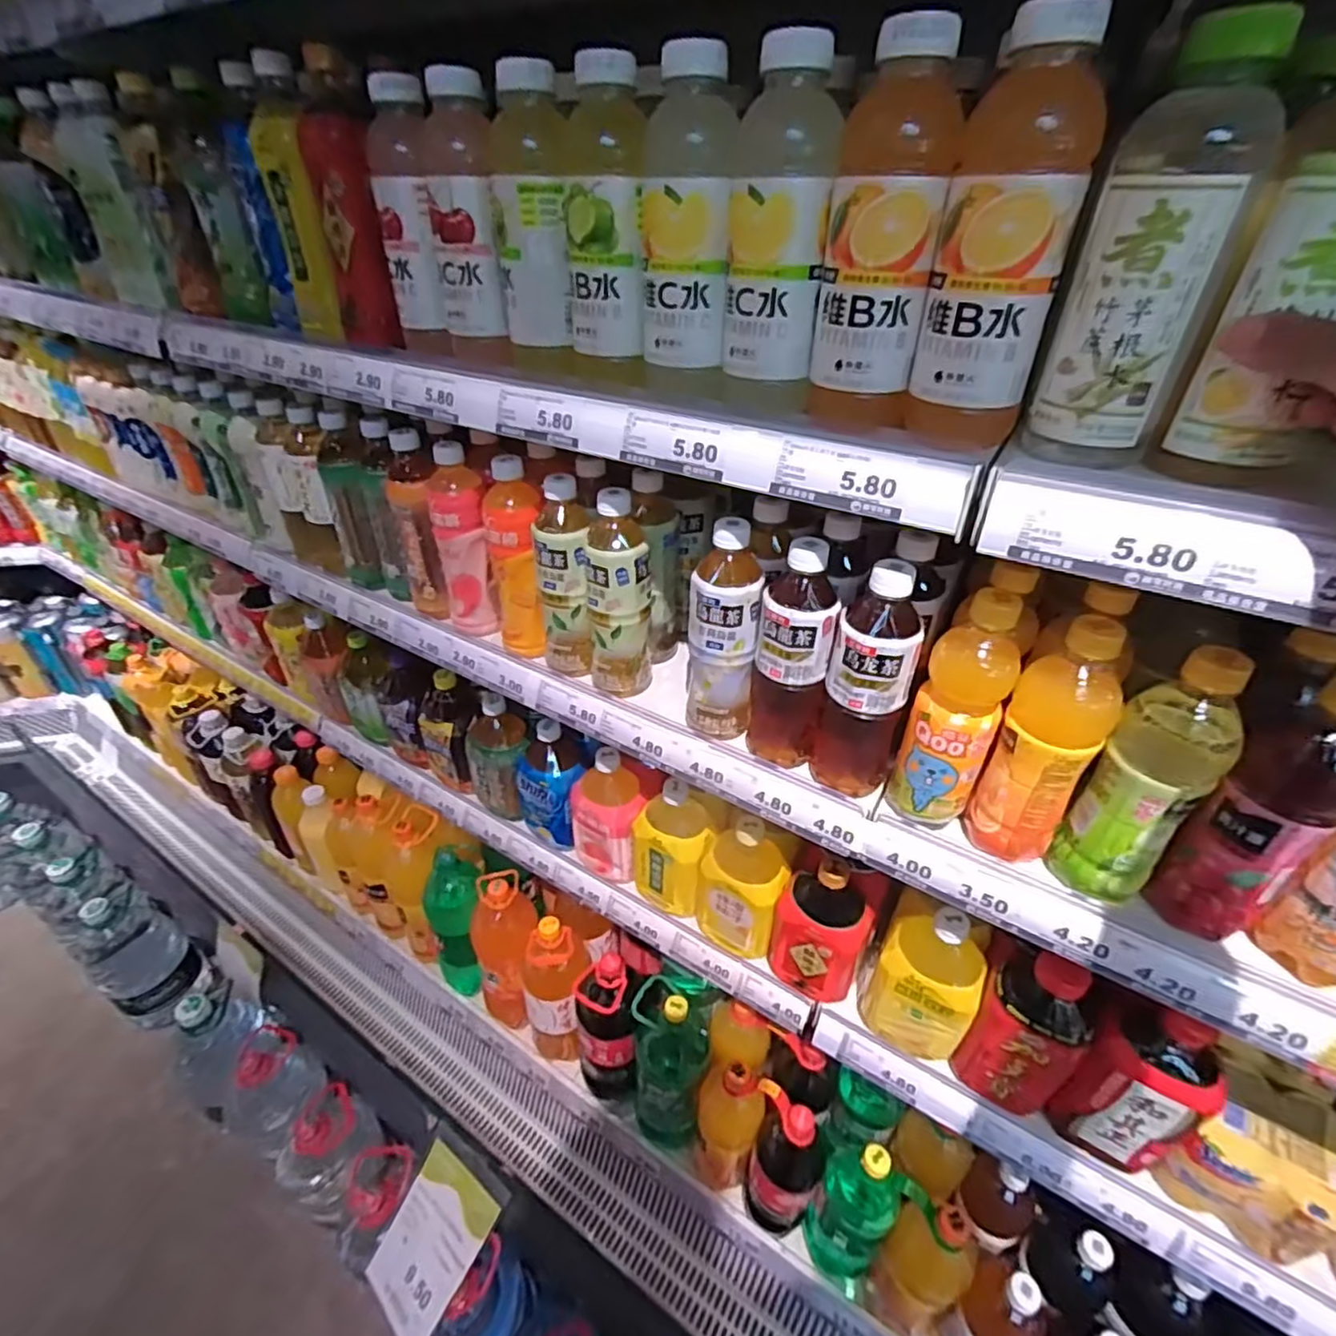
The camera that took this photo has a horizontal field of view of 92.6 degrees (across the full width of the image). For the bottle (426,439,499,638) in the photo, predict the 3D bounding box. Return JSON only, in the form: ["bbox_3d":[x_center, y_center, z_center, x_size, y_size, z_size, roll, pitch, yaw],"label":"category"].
[{"bbox_3d":[-0.222,-0.131,0.693,0.054,0.206,0.054,-10,37,-14],"label":"bottle"}]

